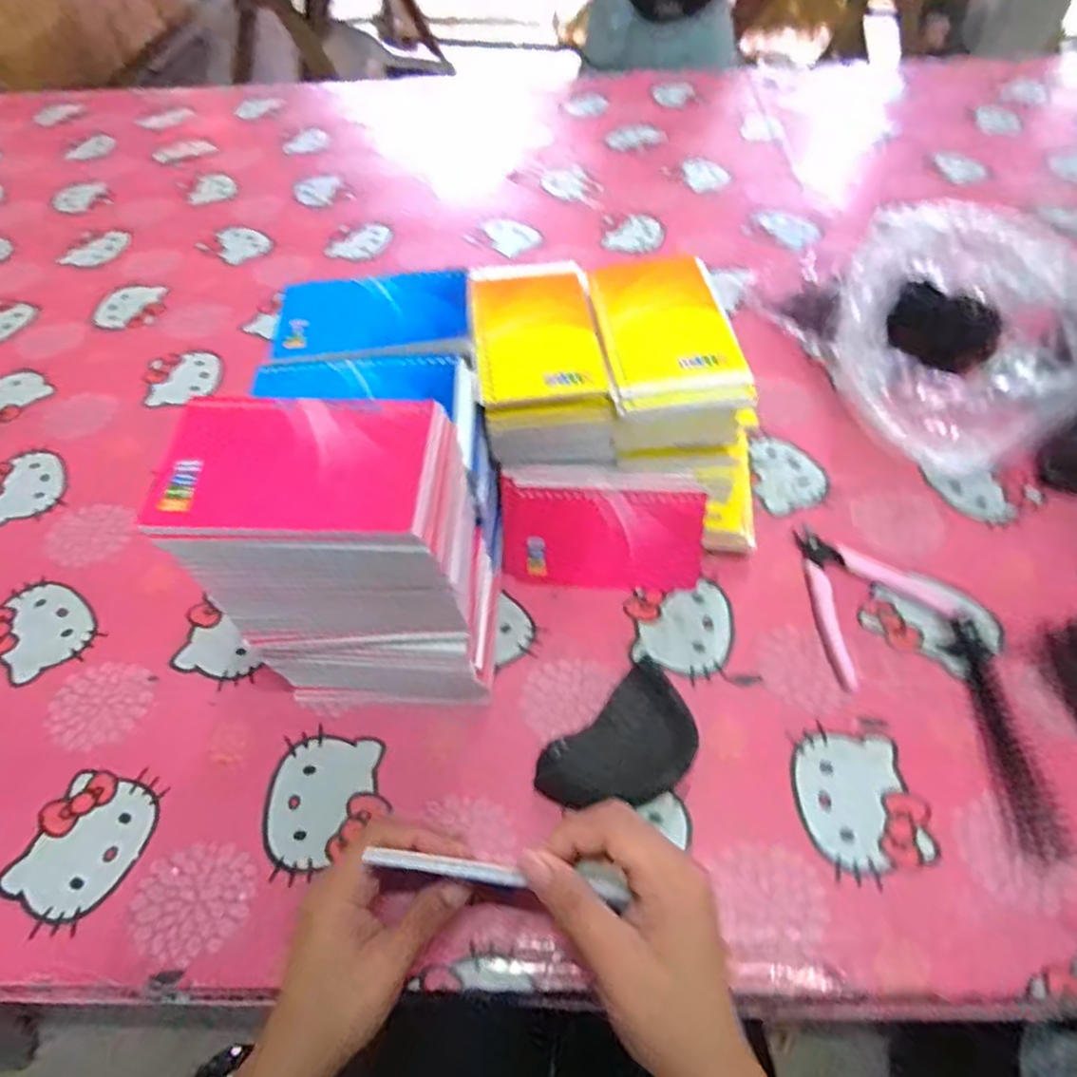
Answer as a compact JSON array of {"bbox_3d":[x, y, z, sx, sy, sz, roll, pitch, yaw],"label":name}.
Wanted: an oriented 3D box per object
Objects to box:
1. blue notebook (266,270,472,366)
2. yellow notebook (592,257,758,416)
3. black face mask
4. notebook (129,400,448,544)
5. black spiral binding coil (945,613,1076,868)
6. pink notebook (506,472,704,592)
[{"bbox_3d":[-0.111,-0.152,0.451,0.126,0.011,0.086,-5,53,-1],"label":"blue notebook"},{"bbox_3d":[0.082,-0.139,0.445,0.086,0.020,0.141,-8,53,-3],"label":"yellow notebook"},{"bbox_3d":[0.053,0.131,0.409,0.101,0.021,0.063,-36,60,-22],"label":"black face mask"},{"bbox_3d":[-0.117,-0.037,0.325,0.131,0.013,0.079,3,63,3],"label":"notebook"},{"bbox_3d":[0.288,0.118,0.413,0.028,0.010,0.150,0,53,2],"label":"black spiral binding coil"},{"bbox_3d":[0.043,0.001,0.471,0.140,0.080,0.009,7,27,7],"label":"pink notebook"}]

